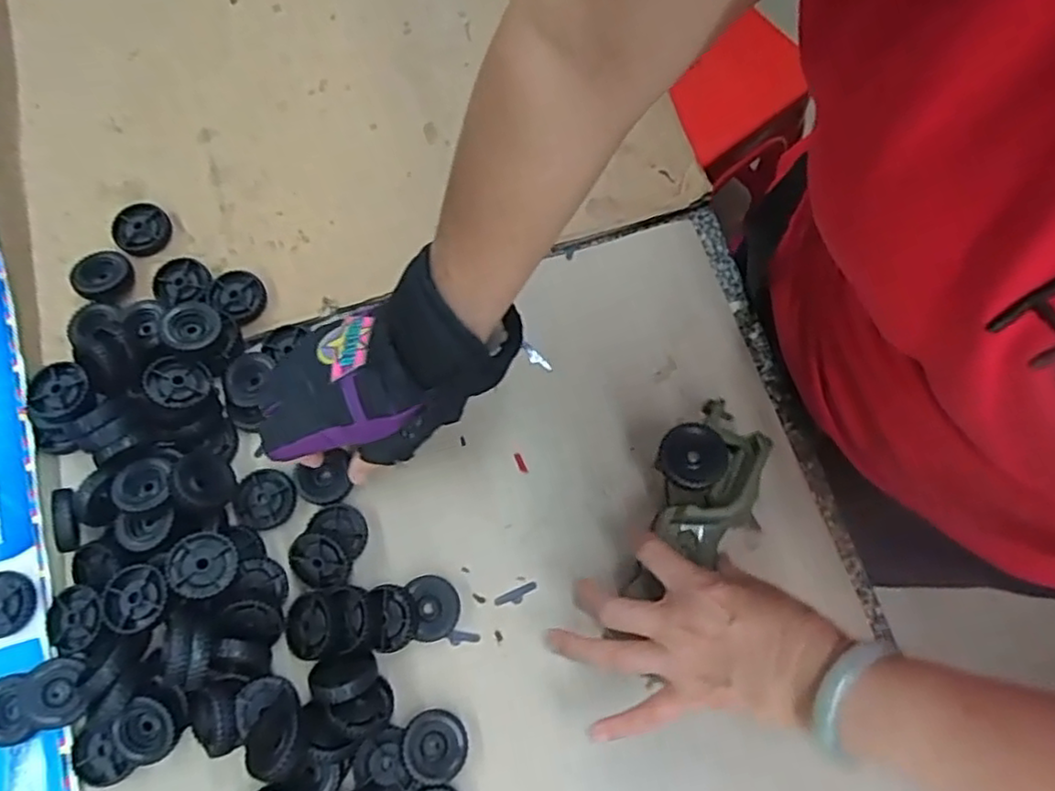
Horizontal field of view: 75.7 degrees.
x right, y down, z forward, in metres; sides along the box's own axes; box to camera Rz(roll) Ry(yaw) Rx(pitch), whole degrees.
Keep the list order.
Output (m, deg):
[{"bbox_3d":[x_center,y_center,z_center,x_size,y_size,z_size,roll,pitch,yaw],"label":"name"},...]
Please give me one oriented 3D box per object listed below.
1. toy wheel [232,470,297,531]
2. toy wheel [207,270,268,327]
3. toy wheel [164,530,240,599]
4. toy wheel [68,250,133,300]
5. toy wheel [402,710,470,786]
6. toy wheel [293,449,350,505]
[{"bbox_3d":[-0.194,0.076,0.501,0.042,0.009,0.043,-3,73,-2],"label":"toy wheel"},{"bbox_3d":[-0.231,-0.079,0.544,0.040,0.011,0.043,0,73,-1],"label":"toy wheel"},{"bbox_3d":[-0.219,0.116,0.460,0.042,0.017,0.042,7,63,-13],"label":"toy wheel"},{"bbox_3d":[-0.338,-0.097,0.540,0.043,0.011,0.040,0,73,-1],"label":"toy wheel"},{"bbox_3d":[-0.061,0.232,0.450,0.043,0.014,0.041,0,73,-1],"label":"toy wheel"},{"bbox_3d":[-0.155,0.064,0.513,0.040,0.009,0.037,0,73,0],"label":"toy wheel"}]

